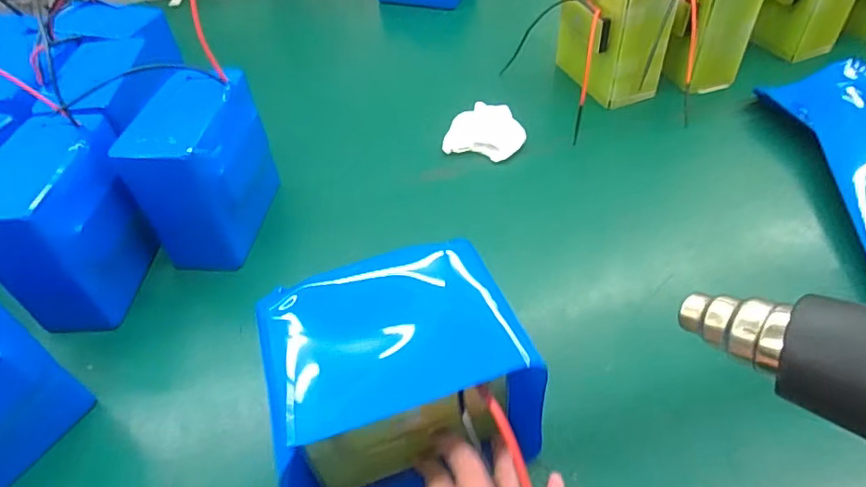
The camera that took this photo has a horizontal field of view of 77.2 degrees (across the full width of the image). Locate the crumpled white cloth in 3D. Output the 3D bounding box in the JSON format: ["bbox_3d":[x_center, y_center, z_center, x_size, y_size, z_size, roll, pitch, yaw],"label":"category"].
[{"bbox_3d":[0.066,-0.138,0.663,0.090,0.025,0.074,13,49,16],"label":"crumpled white cloth"}]

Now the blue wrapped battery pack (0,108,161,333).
[{"bbox_3d":[-0.323,-0.017,0.506,0.089,0.155,0.137,3,47,7],"label":"blue wrapped battery pack"}]

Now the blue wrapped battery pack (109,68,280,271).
[{"bbox_3d":[-0.222,-0.069,0.540,0.084,0.147,0.140,1,47,6],"label":"blue wrapped battery pack"}]

